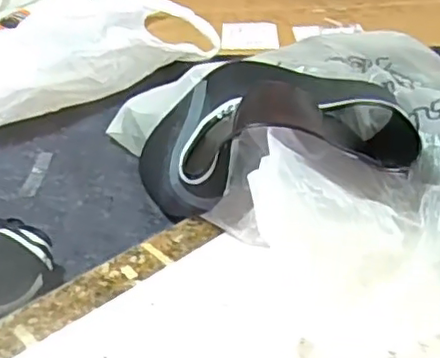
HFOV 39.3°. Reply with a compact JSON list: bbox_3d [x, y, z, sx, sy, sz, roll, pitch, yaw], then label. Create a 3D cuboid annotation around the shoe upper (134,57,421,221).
[{"bbox_3d":[0.044,-0.036,0.539,0.228,0.107,0.116,-4,35,-3],"label":"shoe upper"}]

